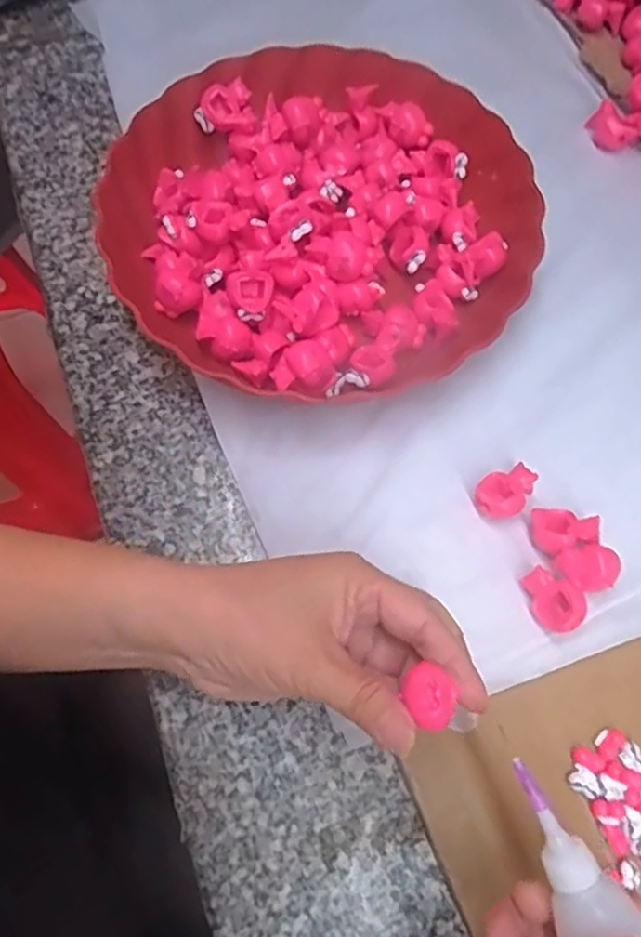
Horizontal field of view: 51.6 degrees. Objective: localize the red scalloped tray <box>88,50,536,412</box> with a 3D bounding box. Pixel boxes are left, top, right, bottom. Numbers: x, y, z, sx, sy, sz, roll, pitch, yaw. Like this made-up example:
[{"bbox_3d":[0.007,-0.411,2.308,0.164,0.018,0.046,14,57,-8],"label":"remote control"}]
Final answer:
[{"bbox_3d":[0.000,-0.149,0.398,0.237,0.053,0.226,-16,71,-7],"label":"red scalloped tray"}]

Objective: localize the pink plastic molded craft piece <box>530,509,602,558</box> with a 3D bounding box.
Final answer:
[{"bbox_3d":[0.123,0.031,0.339,0.030,0.021,0.024,-17,71,-7],"label":"pink plastic molded craft piece"}]

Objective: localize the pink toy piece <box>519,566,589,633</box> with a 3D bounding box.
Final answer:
[{"bbox_3d":[0.112,0.064,0.323,0.021,0.021,0.031,-32,73,-12],"label":"pink toy piece"}]

